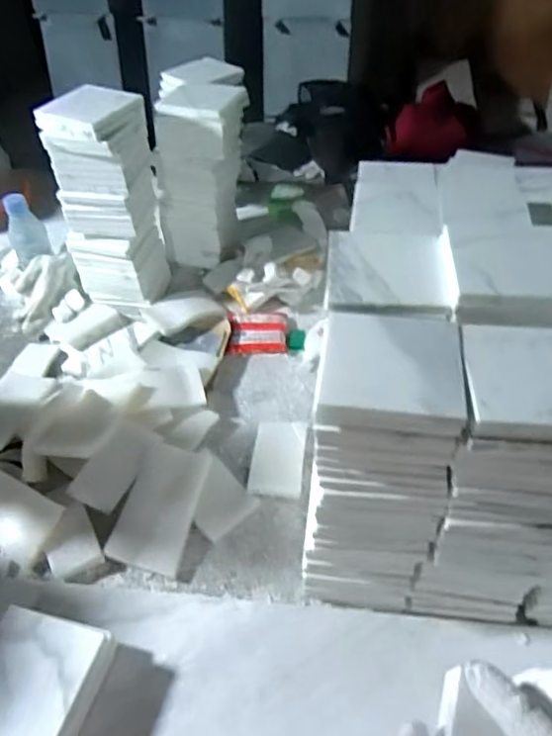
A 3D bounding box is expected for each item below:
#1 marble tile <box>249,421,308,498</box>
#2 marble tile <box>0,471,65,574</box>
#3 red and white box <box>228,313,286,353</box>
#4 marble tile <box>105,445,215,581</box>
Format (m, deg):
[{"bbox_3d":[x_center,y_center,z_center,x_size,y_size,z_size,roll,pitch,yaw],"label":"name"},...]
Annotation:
[{"bbox_3d":[0.003,0.112,0.726,0.063,0.007,0.116,4,47,4],"label":"marble tile"},{"bbox_3d":[-0.307,0.166,0.655,0.126,0.010,0.073,26,79,11],"label":"marble tile"},{"bbox_3d":[-0.028,-0.056,0.877,0.091,0.022,0.074,-5,47,-5],"label":"red and white box"},{"bbox_3d":[-0.130,0.156,0.661,0.080,0.007,0.142,16,63,4],"label":"marble tile"}]

